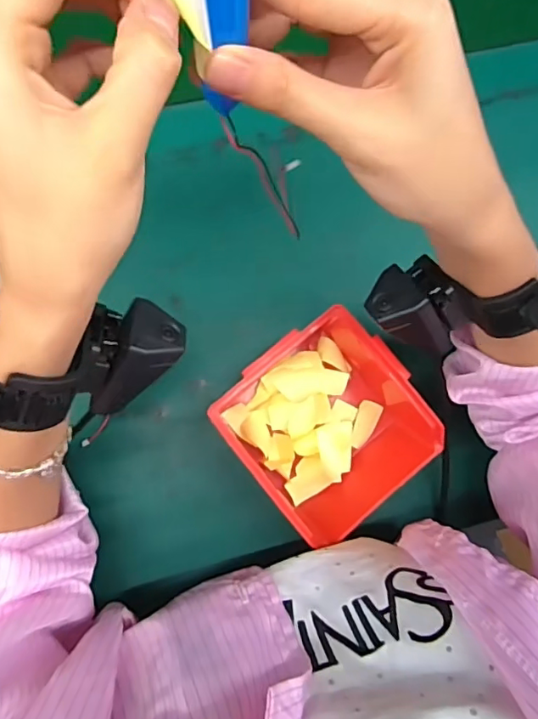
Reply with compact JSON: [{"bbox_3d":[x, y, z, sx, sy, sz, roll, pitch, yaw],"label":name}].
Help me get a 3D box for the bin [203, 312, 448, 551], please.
[{"bbox_3d":[0.041,0.050,0.394,0.127,0.060,0.137,-39,90,-7],"label":"bin"}]

